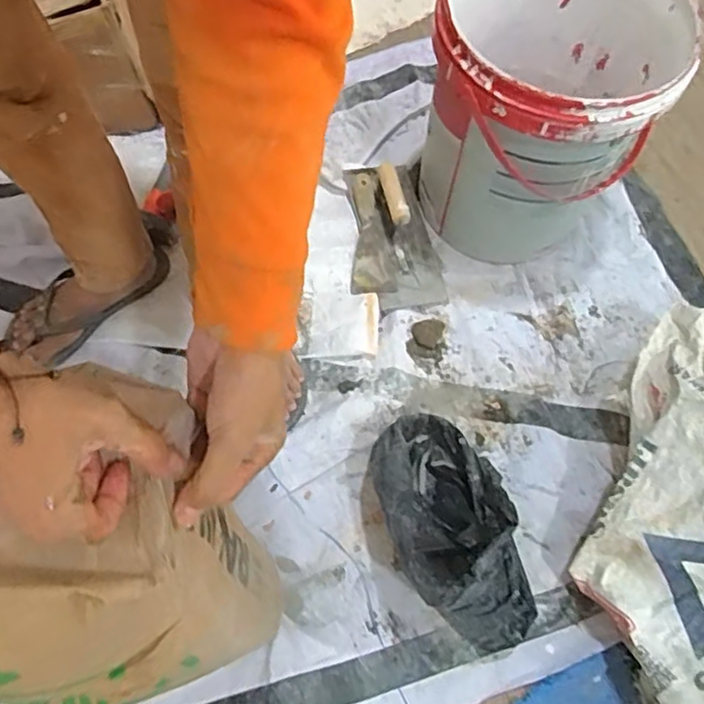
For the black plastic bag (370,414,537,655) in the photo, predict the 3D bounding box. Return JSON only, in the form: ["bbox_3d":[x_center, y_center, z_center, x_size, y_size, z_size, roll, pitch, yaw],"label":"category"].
[{"bbox_3d":[0.124,0.210,0.790,0.166,0.150,0.289,-12,69,-7],"label":"black plastic bag"}]

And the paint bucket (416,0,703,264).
[{"bbox_3d":[0.258,-0.347,0.929,0.297,0.353,0.340,17,68,4],"label":"paint bucket"}]

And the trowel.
[{"bbox_3d":[0.057,-0.195,1.012,0.145,0.065,0.252,-10,69,-7],"label":"trowel"}]

